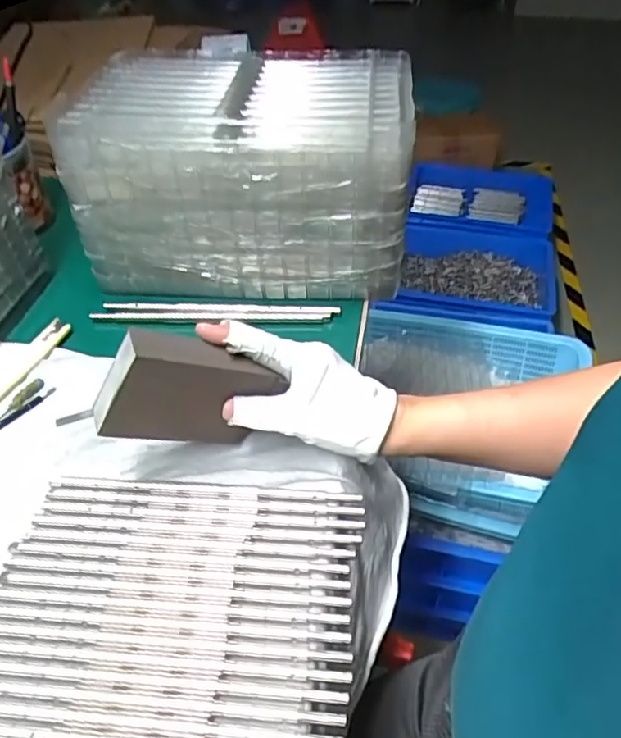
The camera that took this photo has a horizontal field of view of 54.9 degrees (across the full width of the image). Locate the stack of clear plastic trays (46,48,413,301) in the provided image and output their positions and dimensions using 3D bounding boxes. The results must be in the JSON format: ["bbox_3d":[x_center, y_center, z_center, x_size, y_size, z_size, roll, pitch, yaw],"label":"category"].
[{"bbox_3d":[-0.054,-0.168,0.534,0.267,0.162,0.160,3,45,3],"label":"stack of clear plastic trays"}]

